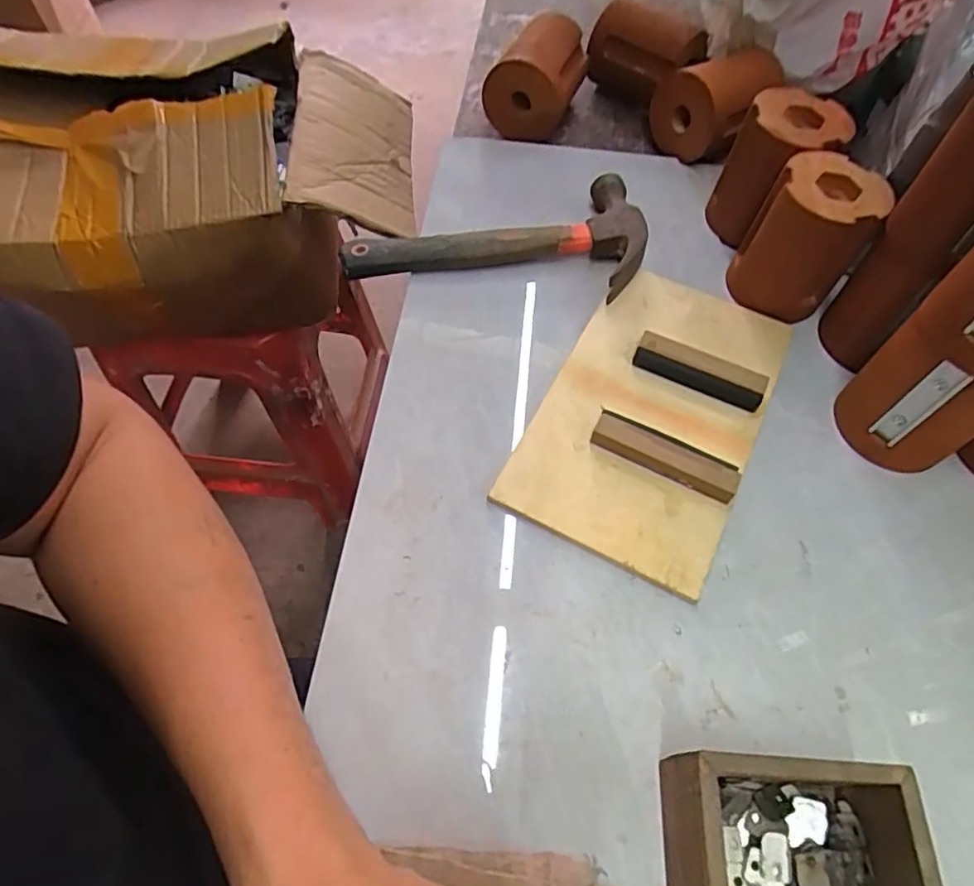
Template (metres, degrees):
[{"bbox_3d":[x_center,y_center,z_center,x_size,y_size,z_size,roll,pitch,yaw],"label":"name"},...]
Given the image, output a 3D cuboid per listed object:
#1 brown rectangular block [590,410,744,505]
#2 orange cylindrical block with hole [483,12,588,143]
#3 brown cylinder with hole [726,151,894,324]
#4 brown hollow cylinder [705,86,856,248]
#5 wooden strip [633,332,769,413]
[{"bbox_3d":[0.118,0.008,0.412,0.096,0.016,0.025,27,63,12],"label":"brown rectangular block"},{"bbox_3d":[0.052,-0.346,0.588,0.070,0.065,0.107,28,63,13],"label":"orange cylindrical block with hole"},{"bbox_3d":[0.243,-0.155,0.468,0.074,0.095,0.072,35,65,16],"label":"brown cylinder with hole"},{"bbox_3d":[0.232,-0.222,0.503,0.073,0.098,0.080,-29,66,-17],"label":"brown hollow cylinder"},{"bbox_3d":[0.151,-0.051,0.442,0.091,0.022,0.021,25,63,11],"label":"wooden strip"}]

